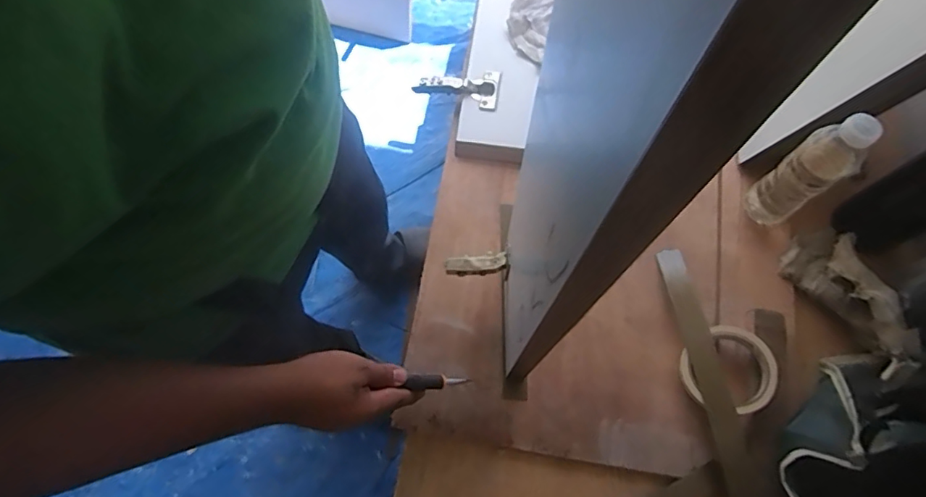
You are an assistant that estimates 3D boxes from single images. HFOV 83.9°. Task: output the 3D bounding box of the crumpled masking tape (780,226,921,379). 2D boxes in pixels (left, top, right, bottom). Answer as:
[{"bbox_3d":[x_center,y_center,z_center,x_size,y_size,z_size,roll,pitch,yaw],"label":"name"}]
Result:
[{"bbox_3d":[0.450,0.052,0.610,0.087,0.058,0.176,-14,50,-4],"label":"crumpled masking tape"}]

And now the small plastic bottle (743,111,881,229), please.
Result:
[{"bbox_3d":[0.388,-0.084,0.584,0.054,0.186,0.056,-38,75,-11],"label":"small plastic bottle"}]

